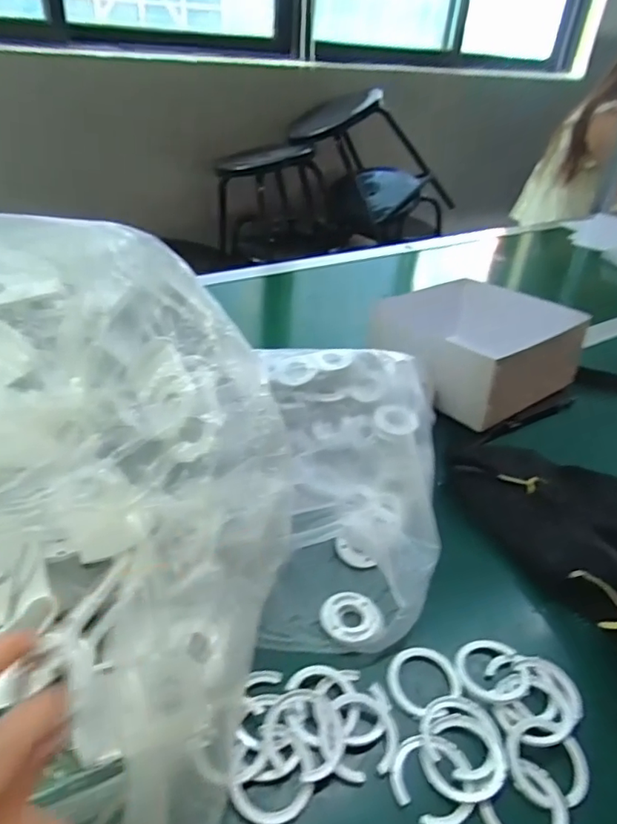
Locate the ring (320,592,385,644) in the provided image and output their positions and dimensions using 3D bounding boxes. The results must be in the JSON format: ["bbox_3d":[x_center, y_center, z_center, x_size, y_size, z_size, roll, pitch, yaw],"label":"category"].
[{"bbox_3d":[0.033,0.159,0.430,0.048,0.008,0.044,4,35,-3],"label":"ring"}]

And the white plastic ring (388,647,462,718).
[{"bbox_3d":[0.082,0.193,0.401,0.053,0.004,0.044,-13,40,-25],"label":"white plastic ring"}]

